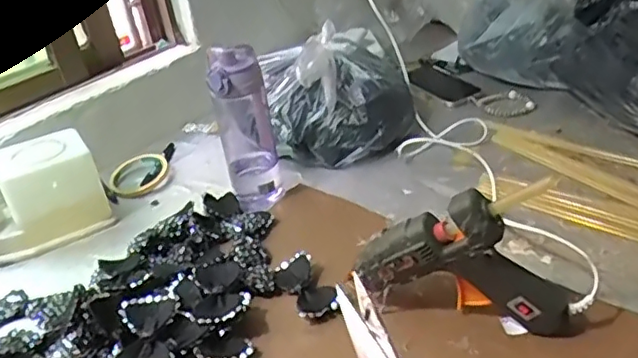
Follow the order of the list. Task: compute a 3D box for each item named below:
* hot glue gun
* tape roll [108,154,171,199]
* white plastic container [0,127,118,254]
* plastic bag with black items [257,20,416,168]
[{"bbox_3d":[0.137,0.076,0.548,0.214,0.148,0.032,4,34,20],"label":"hot glue gun"},{"bbox_3d":[-0.274,-0.005,0.898,0.092,0.019,0.099,-6,32,4],"label":"tape roll"},{"bbox_3d":[-0.354,0.011,0.784,0.115,0.105,0.096,-25,35,-25],"label":"white plastic container"},{"bbox_3d":[0.034,-0.130,0.912,0.221,0.147,0.188,-10,32,-2],"label":"plastic bag with black items"}]

